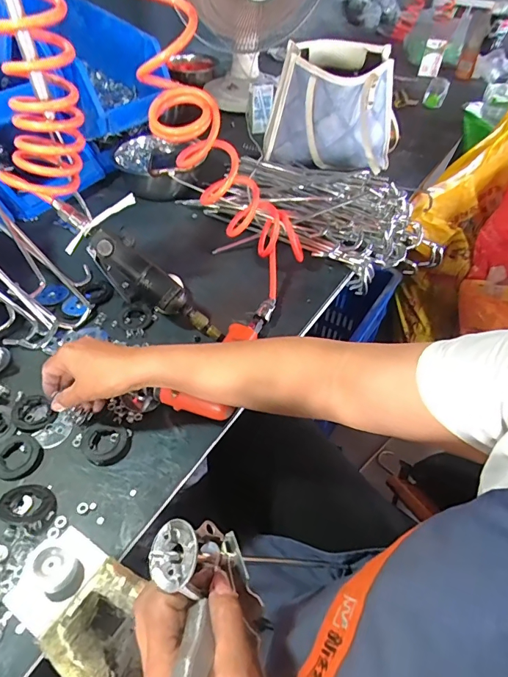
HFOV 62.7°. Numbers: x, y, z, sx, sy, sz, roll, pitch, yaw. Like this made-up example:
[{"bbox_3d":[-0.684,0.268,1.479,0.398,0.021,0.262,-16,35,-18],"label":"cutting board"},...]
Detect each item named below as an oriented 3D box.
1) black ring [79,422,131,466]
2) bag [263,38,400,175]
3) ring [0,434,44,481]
[{"bbox_3d":[-0.162,0.113,0.455,0.051,0.008,0.047,1,46,-1],"label":"black ring"},{"bbox_3d":[0.168,-0.480,0.847,0.262,0.174,0.241,14,47,11],"label":"bag"},{"bbox_3d":[-0.251,0.126,0.442,0.049,0.007,0.046,1,46,-1],"label":"ring"}]

